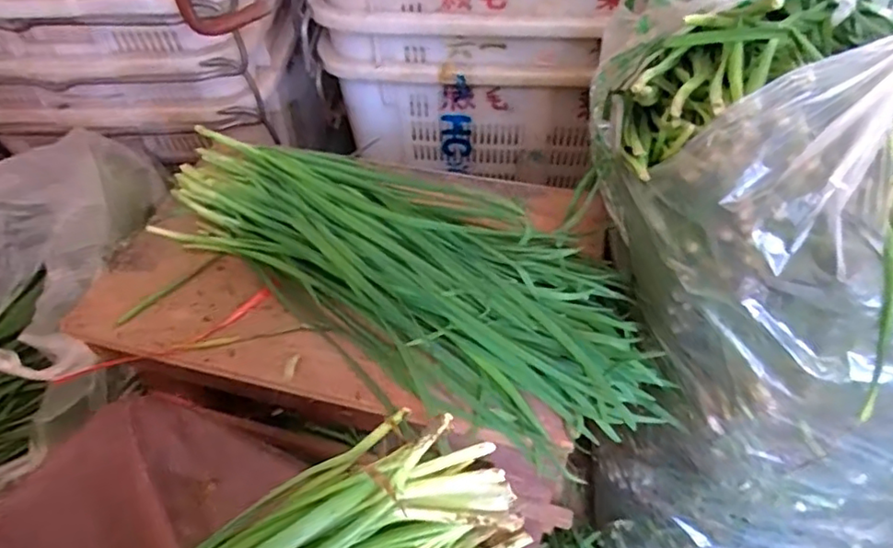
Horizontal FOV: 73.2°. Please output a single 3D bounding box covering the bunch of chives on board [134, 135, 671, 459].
[{"bbox_3d":[-0.028,-0.020,0.568,0.493,0.081,0.202,27,57,22],"label":"bunch of chives on board"}]

